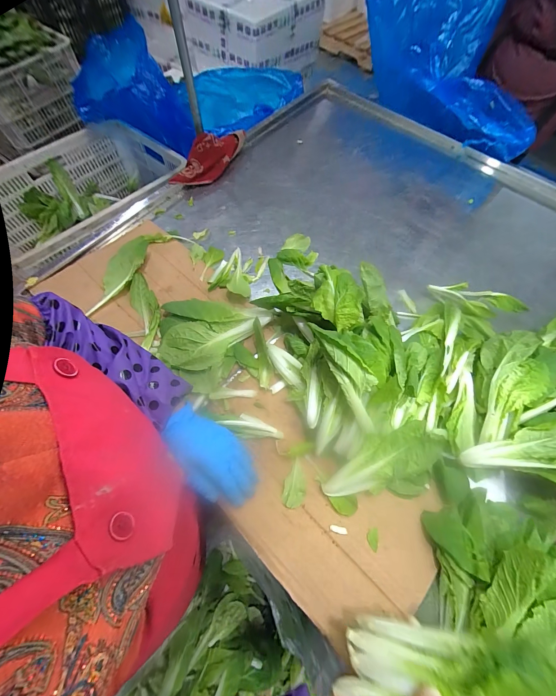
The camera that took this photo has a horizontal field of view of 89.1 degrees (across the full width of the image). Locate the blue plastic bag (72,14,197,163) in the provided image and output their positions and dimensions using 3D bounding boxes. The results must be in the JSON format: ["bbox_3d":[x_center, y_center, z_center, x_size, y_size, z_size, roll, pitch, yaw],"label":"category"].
[{"bbox_3d":[-0.442,-0.810,0.881,0.467,0.195,0.195,24,67,9],"label":"blue plastic bag"}]

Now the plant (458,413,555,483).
[{"bbox_3d":[0.386,0.156,0.420,0.203,0.064,0.095,-18,66,13],"label":"plant"}]

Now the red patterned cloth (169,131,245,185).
[{"bbox_3d":[-0.162,-0.485,0.718,0.255,0.081,0.069,-41,73,-18],"label":"red patterned cloth"}]

